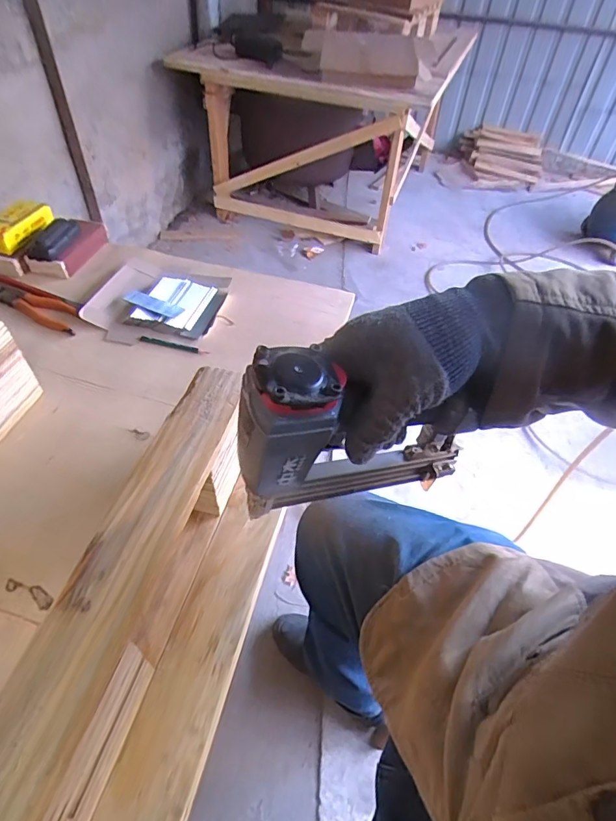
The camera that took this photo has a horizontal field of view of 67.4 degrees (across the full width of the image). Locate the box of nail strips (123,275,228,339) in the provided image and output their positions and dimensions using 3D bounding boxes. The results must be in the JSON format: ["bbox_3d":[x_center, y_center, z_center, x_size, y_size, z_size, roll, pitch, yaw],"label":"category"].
[{"bbox_3d":[-0.206,-0.172,0.732,0.116,0.026,0.127,11,49,6],"label":"box of nail strips"}]

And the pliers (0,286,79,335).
[{"bbox_3d":[-0.430,-0.163,0.717,0.181,0.013,0.048,19,50,13],"label":"pliers"}]

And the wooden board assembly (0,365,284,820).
[{"bbox_3d":[-0.141,0.234,0.318,0.125,0.119,0.619,12,48,7],"label":"wooden board assembly"}]

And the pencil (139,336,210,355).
[{"bbox_3d":[-0.200,-0.097,0.690,0.106,0.008,0.010,10,49,5],"label":"pencil"}]

